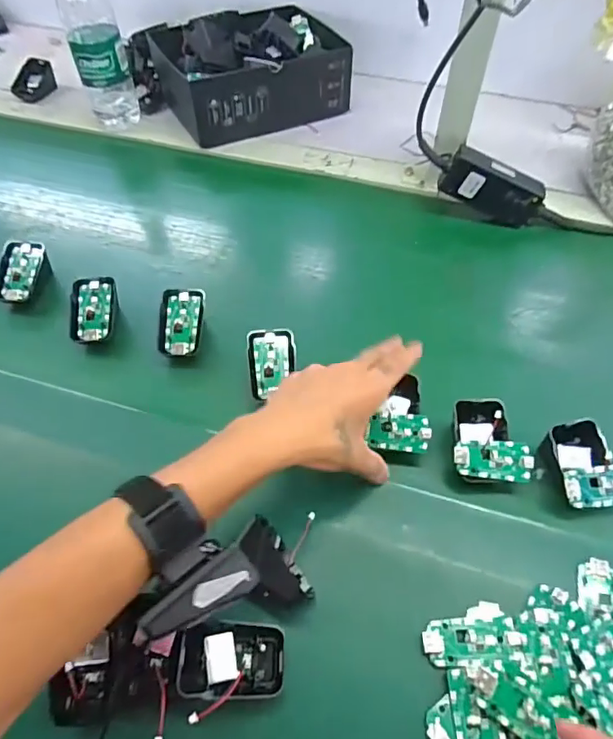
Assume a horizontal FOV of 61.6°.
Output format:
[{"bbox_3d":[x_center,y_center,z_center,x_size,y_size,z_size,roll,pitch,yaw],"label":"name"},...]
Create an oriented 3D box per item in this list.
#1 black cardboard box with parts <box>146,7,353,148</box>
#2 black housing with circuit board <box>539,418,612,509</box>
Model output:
[{"bbox_3d":[-0.074,-0.429,0.747,0.248,0.097,0.177,-25,58,-15],"label":"black cardboard box with parts"},{"bbox_3d":[0.232,0.081,0.427,0.062,0.037,0.068,-6,55,-3],"label":"black housing with circuit board"}]

